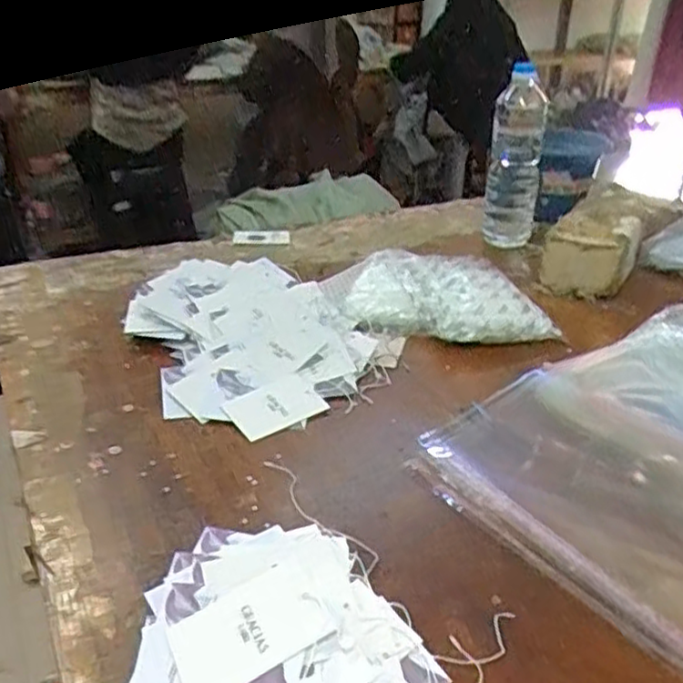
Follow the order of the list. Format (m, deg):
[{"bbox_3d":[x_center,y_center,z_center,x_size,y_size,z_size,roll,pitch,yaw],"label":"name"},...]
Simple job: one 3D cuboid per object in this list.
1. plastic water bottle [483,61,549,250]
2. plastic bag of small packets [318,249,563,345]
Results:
[{"bbox_3d":[0.262,-0.269,1.059,0.074,0.267,0.065,6,27,12],"label":"plastic water bottle"},{"bbox_3d":[0.115,-0.056,0.876,0.281,0.057,0.167,5,26,10],"label":"plastic bag of small packets"}]

